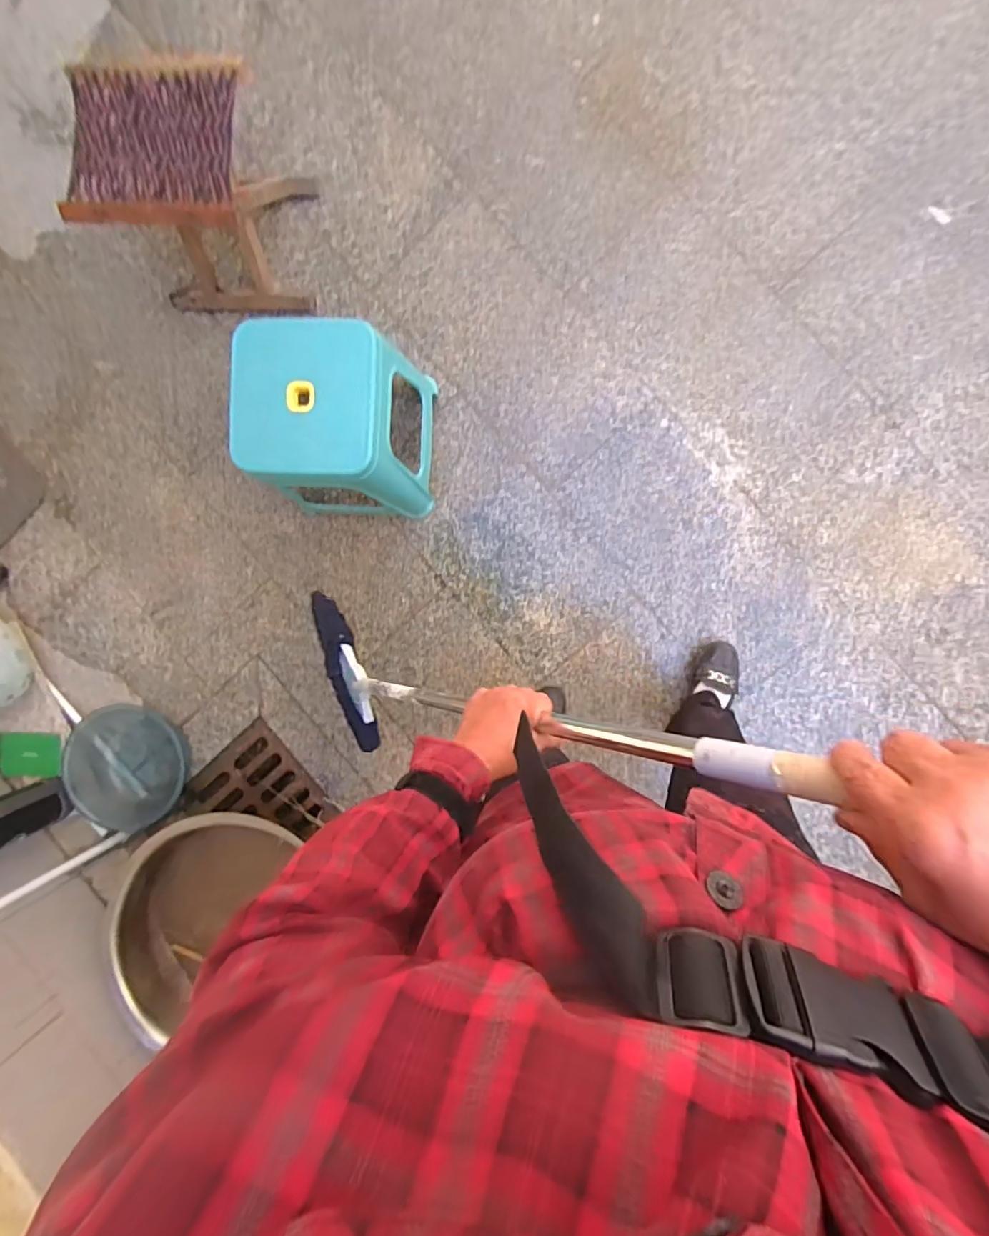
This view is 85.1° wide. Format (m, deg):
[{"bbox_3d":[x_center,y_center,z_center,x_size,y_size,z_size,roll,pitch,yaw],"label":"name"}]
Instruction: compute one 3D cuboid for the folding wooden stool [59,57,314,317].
[{"bbox_3d":[-0.587,-0.841,1.090,0.315,0.323,0.278,5,95,5],"label":"folding wooden stool"}]

